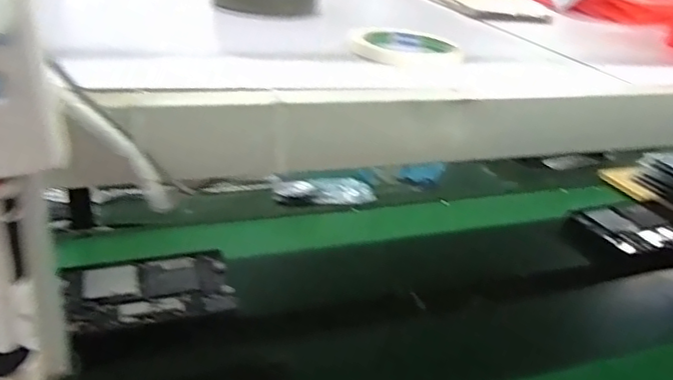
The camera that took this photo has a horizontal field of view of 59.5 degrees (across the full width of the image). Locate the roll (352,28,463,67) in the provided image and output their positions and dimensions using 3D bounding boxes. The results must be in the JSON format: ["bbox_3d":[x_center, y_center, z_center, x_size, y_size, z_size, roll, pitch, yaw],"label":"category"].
[{"bbox_3d":[0.061,-0.126,0.514,0.095,0.009,0.103,3,27,-5],"label":"roll"}]

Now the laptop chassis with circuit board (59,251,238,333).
[{"bbox_3d":[-0.280,0.150,0.882,0.239,0.023,0.170,-4,28,-18],"label":"laptop chassis with circuit board"}]

